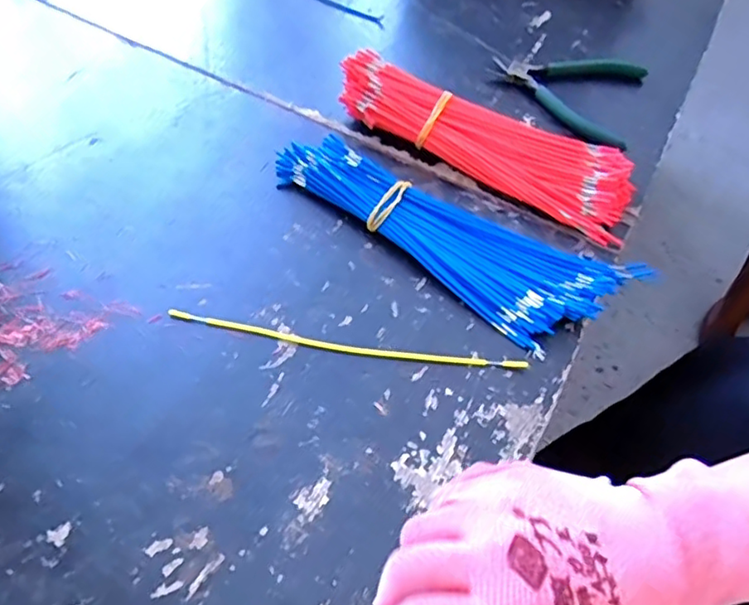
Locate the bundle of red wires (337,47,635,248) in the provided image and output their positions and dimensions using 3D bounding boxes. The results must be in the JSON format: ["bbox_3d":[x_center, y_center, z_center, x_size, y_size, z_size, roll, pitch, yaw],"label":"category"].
[{"bbox_3d":[0.088,-0.135,0.495,0.252,0.041,0.076,28,56,15],"label":"bundle of red wires"}]

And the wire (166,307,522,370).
[{"bbox_3d":[-0.018,0.027,0.390,0.227,0.004,0.013,9,58,3],"label":"wire"}]

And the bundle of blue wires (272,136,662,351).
[{"bbox_3d":[0.047,-0.054,0.445,0.262,0.021,0.098,30,56,16],"label":"bundle of blue wires"}]

